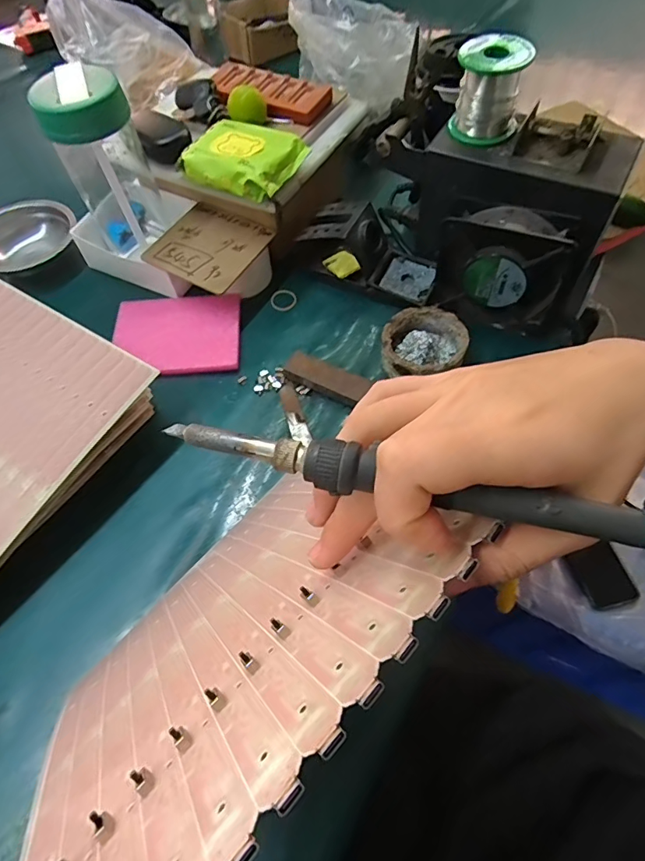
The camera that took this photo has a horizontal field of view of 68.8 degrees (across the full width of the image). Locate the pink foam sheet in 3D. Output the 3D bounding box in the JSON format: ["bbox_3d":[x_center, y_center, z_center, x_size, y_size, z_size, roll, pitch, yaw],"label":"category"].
[{"bbox_3d":[-0.163,-0.112,0.528,0.144,0.012,0.114,-1,59,2],"label":"pink foam sheet"}]

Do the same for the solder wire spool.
[{"bbox_3d":[0.159,-0.327,0.450,0.063,0.074,0.069,-1,59,2],"label":"solder wire spool"}]

